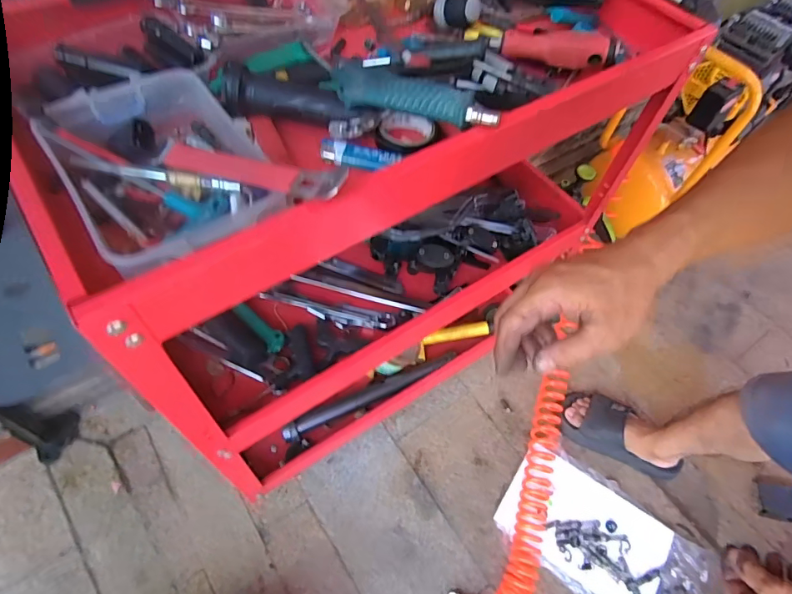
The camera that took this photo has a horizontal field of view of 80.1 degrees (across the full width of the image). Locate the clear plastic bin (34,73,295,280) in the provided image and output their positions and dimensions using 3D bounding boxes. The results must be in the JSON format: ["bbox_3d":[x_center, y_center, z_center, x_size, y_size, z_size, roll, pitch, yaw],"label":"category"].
[{"bbox_3d":[-0.176,-0.094,0.356,0.122,0.049,0.192,-28,64,-24],"label":"clear plastic bin"}]

